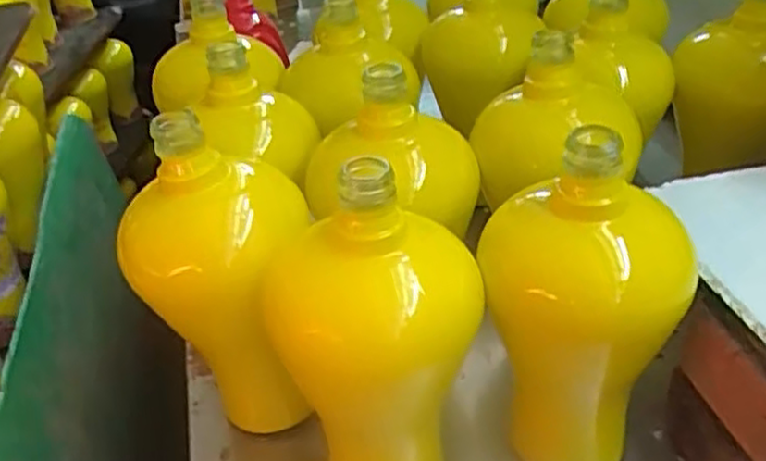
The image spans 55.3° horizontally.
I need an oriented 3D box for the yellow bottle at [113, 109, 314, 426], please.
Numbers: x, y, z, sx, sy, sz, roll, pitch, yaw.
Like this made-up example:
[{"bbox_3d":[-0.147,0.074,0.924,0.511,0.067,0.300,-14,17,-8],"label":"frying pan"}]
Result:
[{"bbox_3d":[-0.084,0.039,0.431,0.116,0.207,0.091,15,40,28],"label":"yellow bottle"}]

